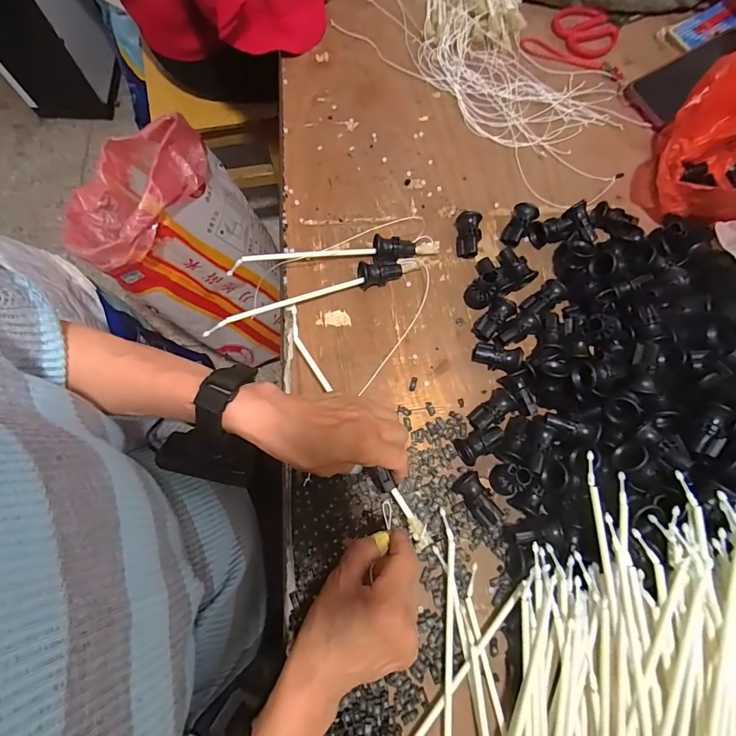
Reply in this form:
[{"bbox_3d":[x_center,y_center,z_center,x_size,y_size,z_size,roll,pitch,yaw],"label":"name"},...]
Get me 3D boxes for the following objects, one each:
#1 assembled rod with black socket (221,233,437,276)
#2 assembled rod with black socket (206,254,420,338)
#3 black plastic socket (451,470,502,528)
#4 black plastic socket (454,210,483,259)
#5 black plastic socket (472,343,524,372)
[{"bbox_3d":[-0.035,-0.128,0.462,0.236,0.029,0.024,-6,74,-3],"label":"assembled rod with black socket"},{"bbox_3d":[-0.053,-0.085,0.450,0.247,0.030,0.026,-19,75,-7],"label":"assembled rod with black socket"},{"bbox_3d":[0.105,0.128,0.393,0.022,0.028,0.054,-30,77,-10],"label":"black plastic socket"},{"bbox_3d":[0.117,-0.155,0.478,0.026,0.031,0.048,4,74,0],"label":"black plastic socket"},{"bbox_3d":[0.139,-0.010,0.442,0.050,0.025,0.027,13,73,20],"label":"black plastic socket"}]

